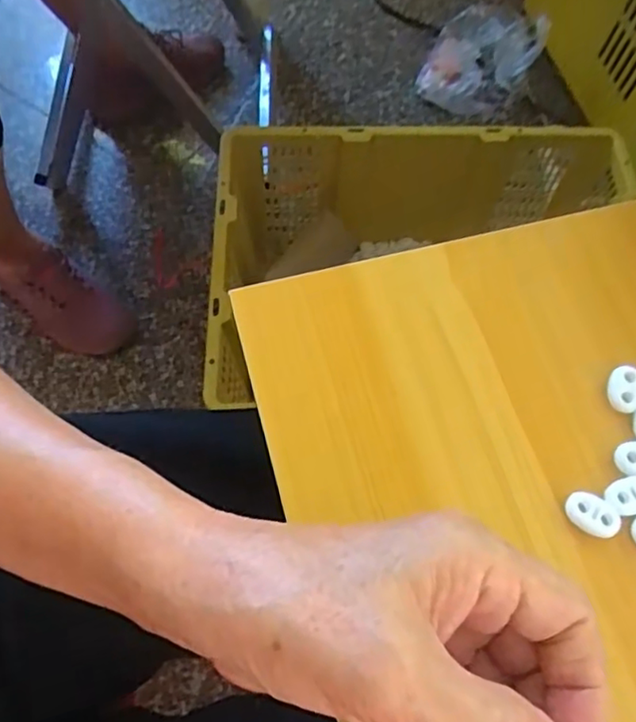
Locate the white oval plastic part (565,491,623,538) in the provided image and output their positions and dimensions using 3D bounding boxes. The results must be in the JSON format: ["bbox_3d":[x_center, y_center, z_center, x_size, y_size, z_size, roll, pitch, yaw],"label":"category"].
[{"bbox_3d":[0.117,0.065,0.259,0.023,0.004,0.015,28,69,9],"label":"white oval plastic part"}]

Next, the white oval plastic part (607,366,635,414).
[{"bbox_3d":[0.141,0.013,0.281,0.016,0.004,0.022,19,68,5],"label":"white oval plastic part"}]

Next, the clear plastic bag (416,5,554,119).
[{"bbox_3d":[0.275,-0.515,1.040,0.173,0.101,0.194,23,69,7],"label":"clear plastic bag"}]

